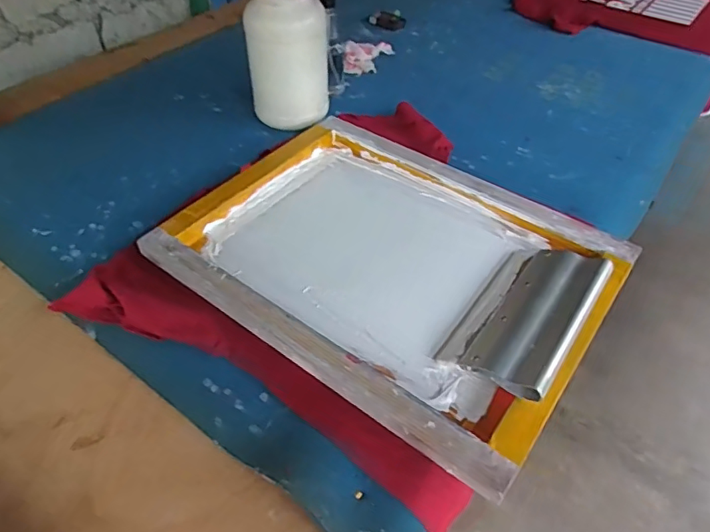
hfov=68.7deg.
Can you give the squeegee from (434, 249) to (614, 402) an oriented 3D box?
[{"bbox_3d":[0.230,0.064,0.696,0.143,0.032,0.250,13,46,39],"label":"squeegee"}]

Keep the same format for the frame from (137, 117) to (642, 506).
[{"bbox_3d":[0.049,-0.020,0.786,0.606,0.050,0.460,29,53,25],"label":"frame"}]

